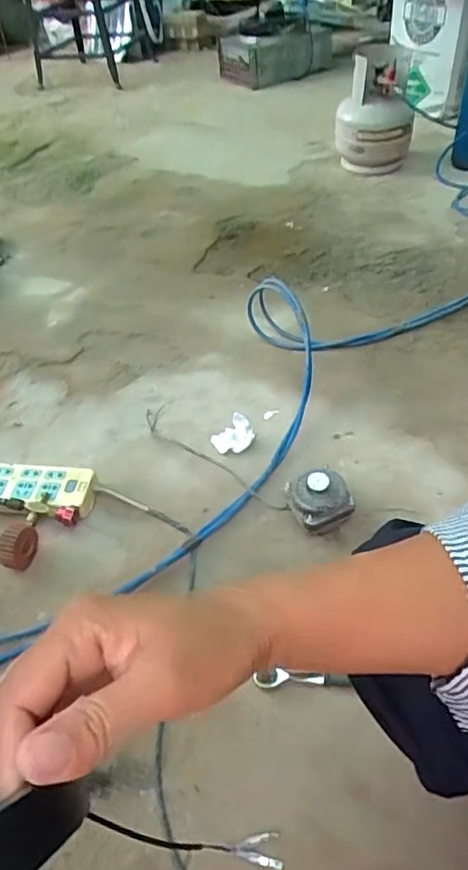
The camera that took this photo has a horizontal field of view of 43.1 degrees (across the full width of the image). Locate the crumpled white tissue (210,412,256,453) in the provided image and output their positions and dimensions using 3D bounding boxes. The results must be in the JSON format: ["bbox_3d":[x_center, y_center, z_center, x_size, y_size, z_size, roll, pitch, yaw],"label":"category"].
[{"bbox_3d":[-0.002,0.000,0.983,0.071,0.038,0.047,-21,47,-12],"label":"crumpled white tissue"}]

